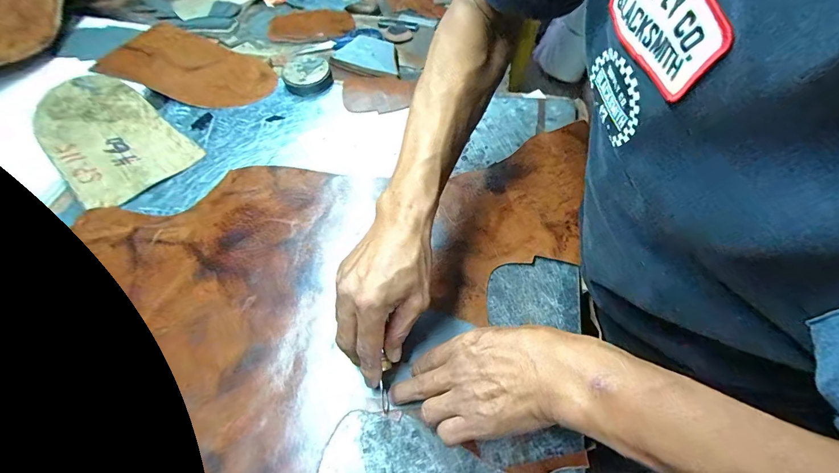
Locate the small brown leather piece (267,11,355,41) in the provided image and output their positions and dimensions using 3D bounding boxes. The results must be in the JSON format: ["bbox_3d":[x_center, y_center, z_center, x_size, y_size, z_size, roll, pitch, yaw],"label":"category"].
[{"bbox_3d":[-0.222,-0.438,0.743,0.166,0.011,0.112,-8,55,-12],"label":"small brown leather piece"}]

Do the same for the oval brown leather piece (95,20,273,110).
[{"bbox_3d":[-0.375,-0.293,0.613,0.270,0.028,0.164,16,57,9],"label":"oval brown leather piece"}]

